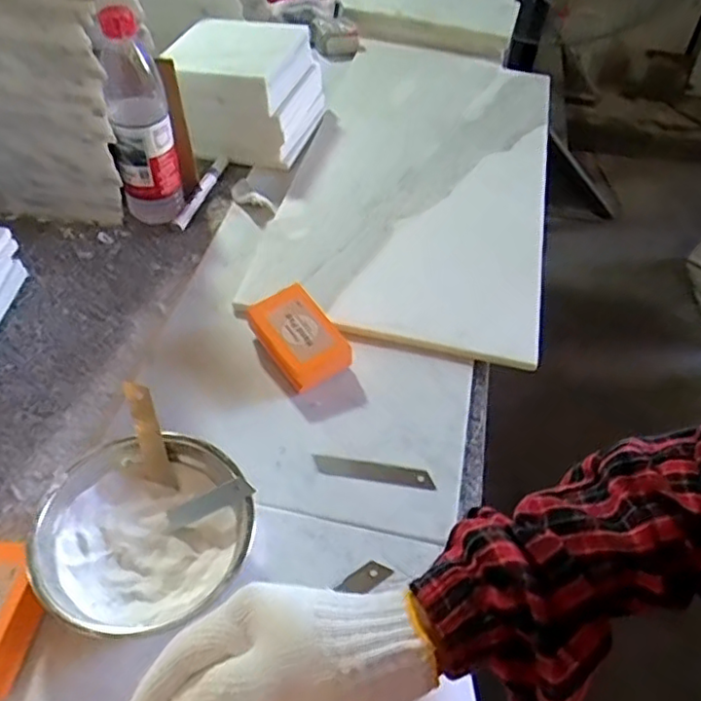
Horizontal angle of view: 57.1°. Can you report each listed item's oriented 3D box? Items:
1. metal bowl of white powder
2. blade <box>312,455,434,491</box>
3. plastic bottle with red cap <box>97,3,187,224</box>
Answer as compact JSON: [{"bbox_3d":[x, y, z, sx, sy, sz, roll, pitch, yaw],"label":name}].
[{"bbox_3d":[-0.147,0.139,0.472,0.140,0.059,0.141,2,50,-3],"label":"metal bowl of white powder"},{"bbox_3d":[0.020,0.103,0.544,0.101,0.006,0.020,9,50,2],"label":"blade"},{"bbox_3d":[-0.224,-0.241,0.692,0.062,0.219,0.059,2,50,-3],"label":"plastic bottle with red cap"}]

